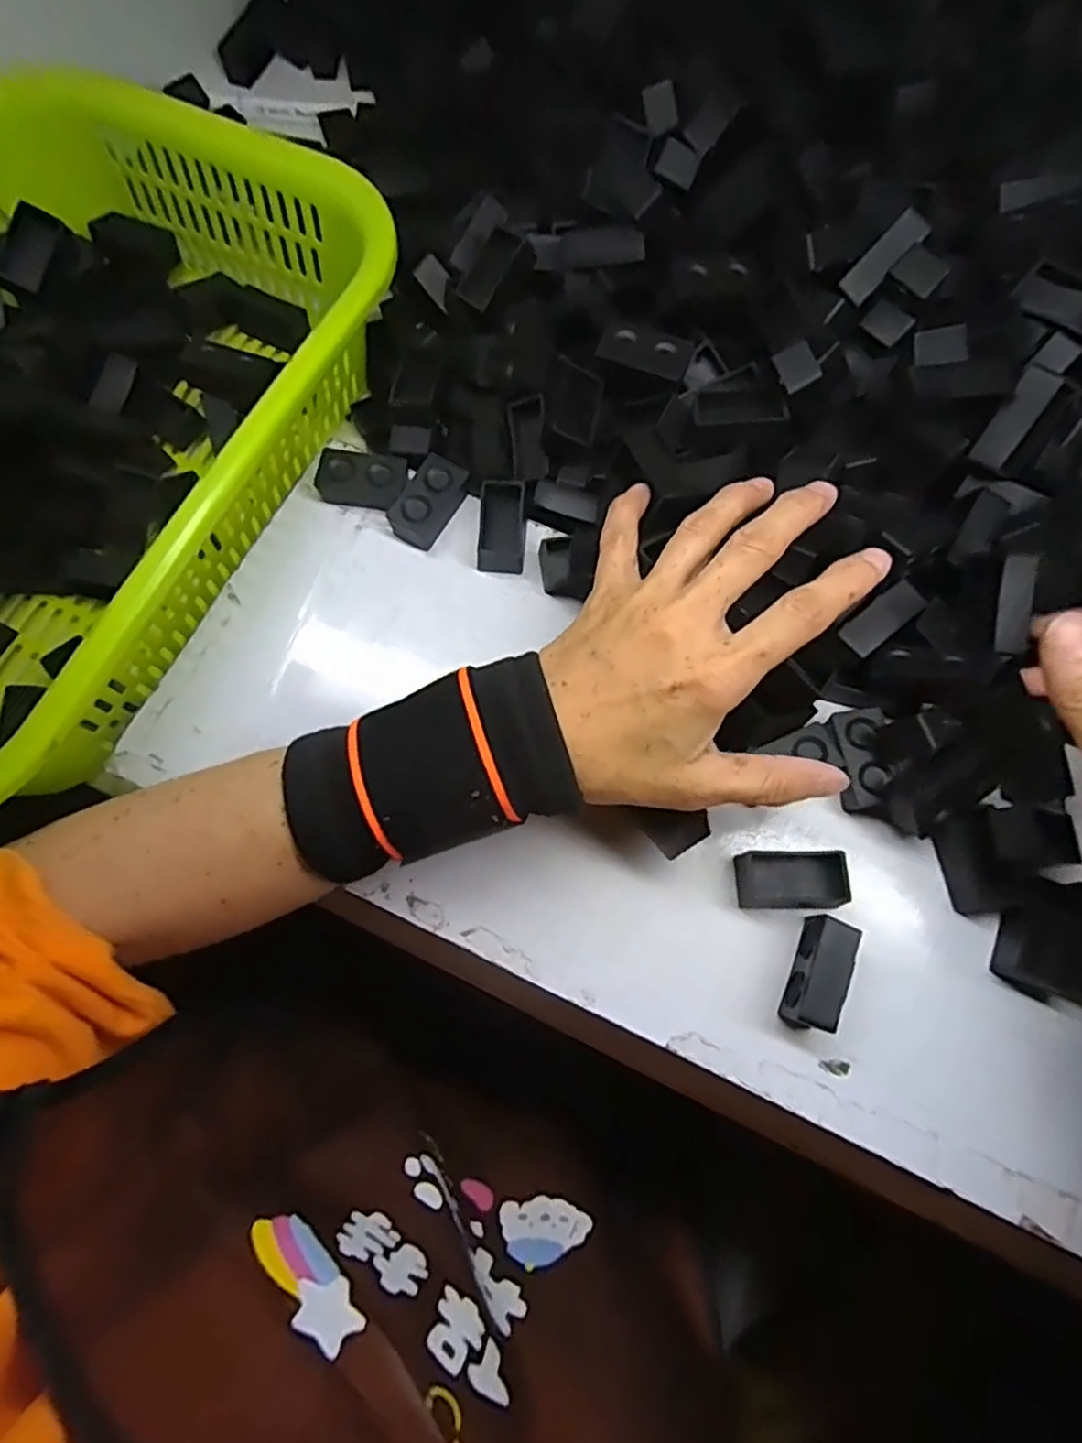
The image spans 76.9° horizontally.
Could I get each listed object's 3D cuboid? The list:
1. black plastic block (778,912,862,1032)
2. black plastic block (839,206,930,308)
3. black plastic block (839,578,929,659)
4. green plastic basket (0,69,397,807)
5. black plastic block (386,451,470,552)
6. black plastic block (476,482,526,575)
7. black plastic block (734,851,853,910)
[{"bbox_3d":[0.111,0.101,0.275,0.016,0.023,0.043,23,74,6],"label":"black plastic block"},{"bbox_3d":[0.161,-0.219,0.322,0.039,0.004,0.016,-44,75,32],"label":"black plastic block"},{"bbox_3d":[0.146,-0.044,0.294,0.041,0.010,0.016,-38,78,-11],"label":"black plastic block"},{"bbox_3d":[-0.248,-0.139,0.337,0.264,0.088,0.353,23,75,6],"label":"green plastic basket"},{"bbox_3d":[-0.056,-0.109,0.339,0.024,0.016,0.043,26,75,7],"label":"black plastic block"},{"bbox_3d":[-0.019,-0.096,0.335,0.022,0.010,0.044,4,91,0],"label":"black plastic block"},{"bbox_3d":[0.105,0.067,0.289,0.043,0.018,0.023,0,74,-1],"label":"black plastic block"}]

